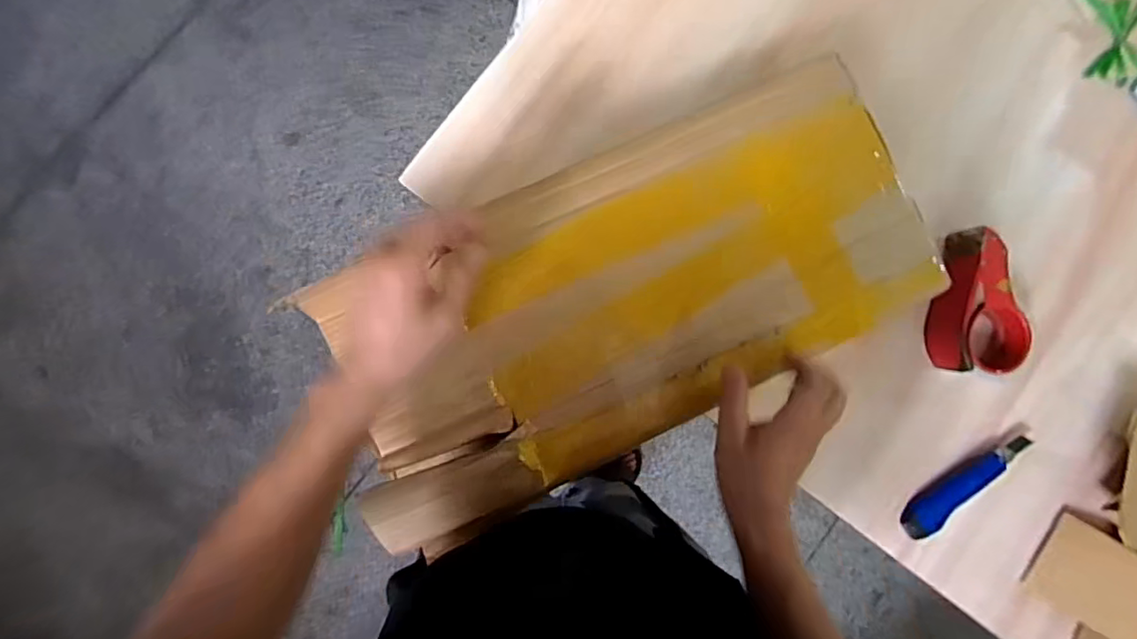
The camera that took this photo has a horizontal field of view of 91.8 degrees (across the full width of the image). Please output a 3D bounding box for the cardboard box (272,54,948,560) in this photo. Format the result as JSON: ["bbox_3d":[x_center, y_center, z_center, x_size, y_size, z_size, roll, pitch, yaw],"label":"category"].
[{"bbox_3d":[0.066,-0.025,0.505,0.547,0.051,0.250,-25,95,-8],"label":"cardboard box"}]

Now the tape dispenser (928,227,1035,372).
[{"bbox_3d":[0.457,-0.019,0.615,0.086,0.063,0.163,-7,88,-5],"label":"tape dispenser"}]

